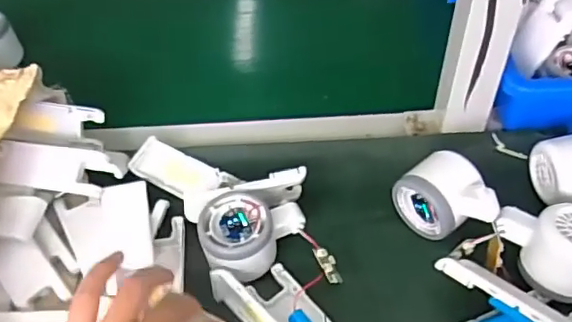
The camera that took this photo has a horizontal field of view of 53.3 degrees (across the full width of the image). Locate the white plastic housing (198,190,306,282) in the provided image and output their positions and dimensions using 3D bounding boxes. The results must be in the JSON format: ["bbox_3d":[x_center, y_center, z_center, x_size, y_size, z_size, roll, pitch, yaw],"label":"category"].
[{"bbox_3d":[-0.027,0.063,0.452,0.078,0.049,0.067,2,51,7],"label":"white plastic housing"}]

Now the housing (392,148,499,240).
[{"bbox_3d":[0.129,0.032,0.454,0.054,0.058,0.070,-28,54,-17],"label":"housing"}]

